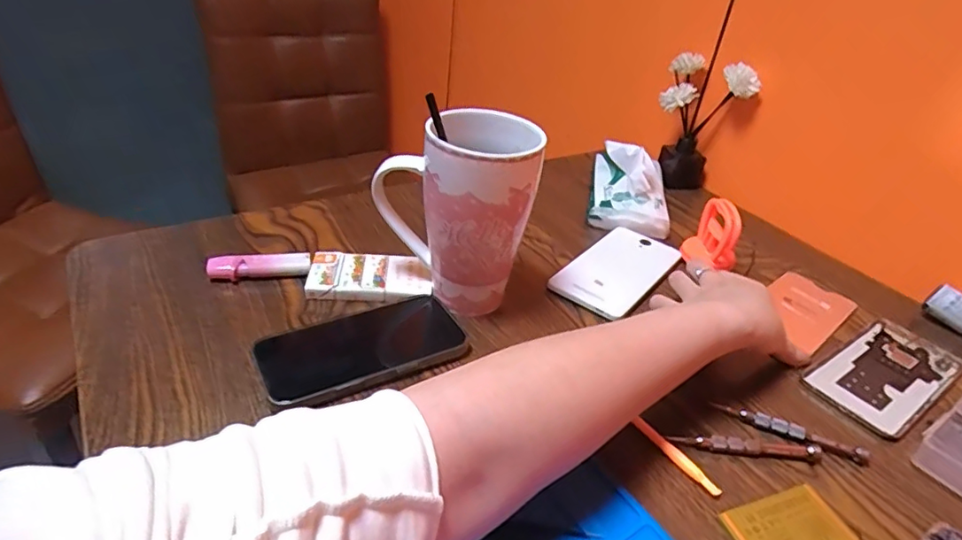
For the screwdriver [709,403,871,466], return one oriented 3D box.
[{"bbox_3d":[0.220,0.115,0.399,0.103,0.011,0.011,19,36,16],"label":"screwdriver"}]

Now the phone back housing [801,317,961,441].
[{"bbox_3d":[0.340,0.085,0.469,0.155,0.007,0.074,-19,42,-33],"label":"phone back housing"}]

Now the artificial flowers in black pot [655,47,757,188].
[{"bbox_3d":[0.276,-0.186,0.718,0.104,0.157,0.064,18,36,15],"label":"artificial flowers in black pot"}]

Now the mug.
[{"bbox_3d":[-0.021,-0.042,0.448,0.120,0.153,0.087,-3,36,-15],"label":"mug"}]

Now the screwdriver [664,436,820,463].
[{"bbox_3d":[0.181,0.120,0.383,0.104,0.008,0.012,6,35,-2],"label":"screwdriver"}]

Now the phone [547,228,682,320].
[{"bbox_3d":[0.134,-0.001,0.548,0.079,0.011,0.155,28,39,27],"label":"phone"}]

